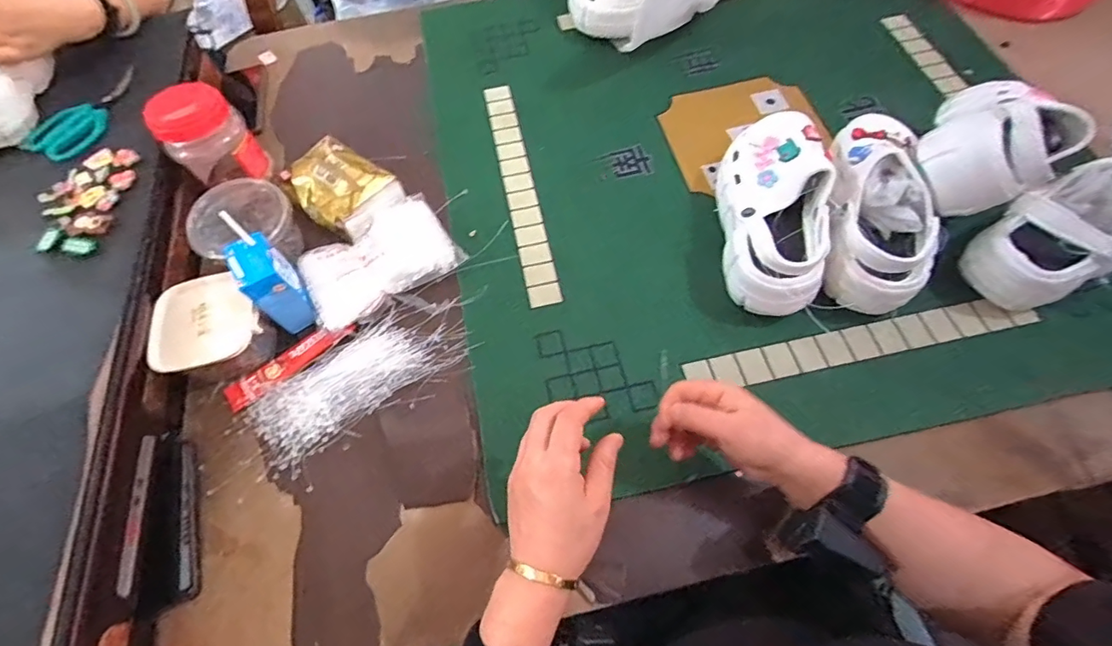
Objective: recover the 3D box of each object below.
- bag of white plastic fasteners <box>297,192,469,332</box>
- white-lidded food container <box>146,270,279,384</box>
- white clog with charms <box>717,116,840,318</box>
[{"bbox_3d":[-0.220,-0.082,0.623,0.182,0.035,0.126,-31,66,-14],"label":"bag of white plastic fasteners"},{"bbox_3d":[-0.388,0.005,0.582,0.107,0.065,0.115,-21,64,-9],"label":"white-lidded food container"},{"bbox_3d":[0.249,-0.134,0.587,0.101,0.085,0.260,5,63,4],"label":"white clog with charms"}]

